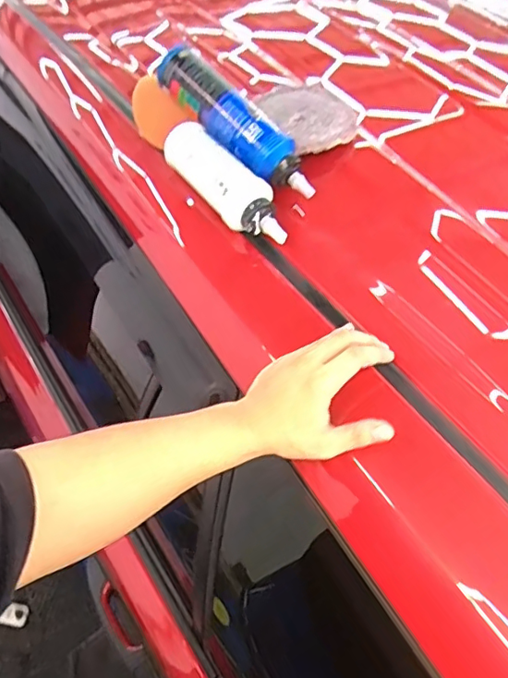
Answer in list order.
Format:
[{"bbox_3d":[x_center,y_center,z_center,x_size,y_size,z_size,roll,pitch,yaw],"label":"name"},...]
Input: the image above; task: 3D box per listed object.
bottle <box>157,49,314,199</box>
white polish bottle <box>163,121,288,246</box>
[{"bbox_3d":[-0.022,-0.260,0.645,0.251,0.055,0.058,45,62,8],"label":"bottle"},{"bbox_3d":[-0.034,-0.175,0.617,0.056,0.048,0.196,-34,63,-26],"label":"white polish bottle"}]

